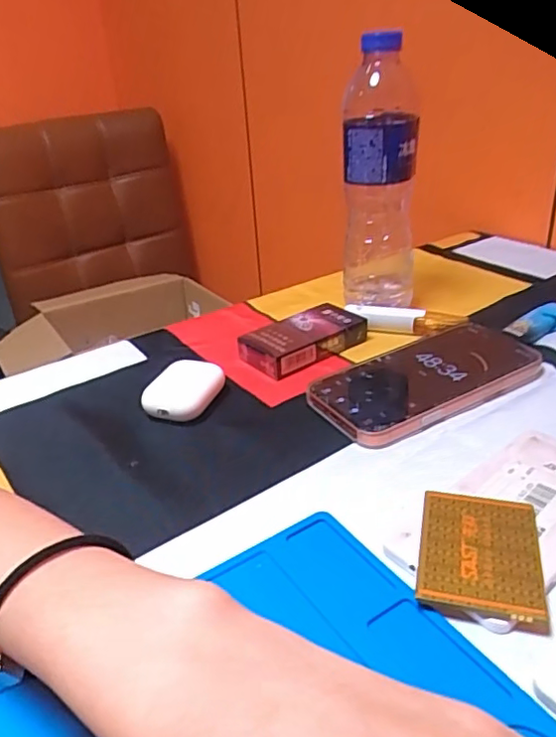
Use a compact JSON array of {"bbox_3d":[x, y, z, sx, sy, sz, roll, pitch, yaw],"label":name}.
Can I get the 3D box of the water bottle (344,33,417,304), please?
[{"bbox_3d":[0.086,-0.152,0.514,0.062,0.220,0.060,2,30,11],"label":"water bottle"}]

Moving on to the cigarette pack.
[{"bbox_3d":[0.020,-0.026,0.501,0.100,0.023,0.056,-25,35,-32],"label":"cigarette pack"}]

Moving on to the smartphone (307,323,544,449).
[{"bbox_3d":[0.110,0.005,0.439,0.172,0.014,0.087,-20,33,-25],"label":"smartphone"}]

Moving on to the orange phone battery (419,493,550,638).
[{"bbox_3d":[0.098,0.089,0.294,0.055,0.008,0.074,4,31,15],"label":"orange phone battery"}]

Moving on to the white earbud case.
[{"bbox_3d":[-0.067,0.018,0.435,0.041,0.023,0.054,14,34,29],"label":"white earbud case"}]

